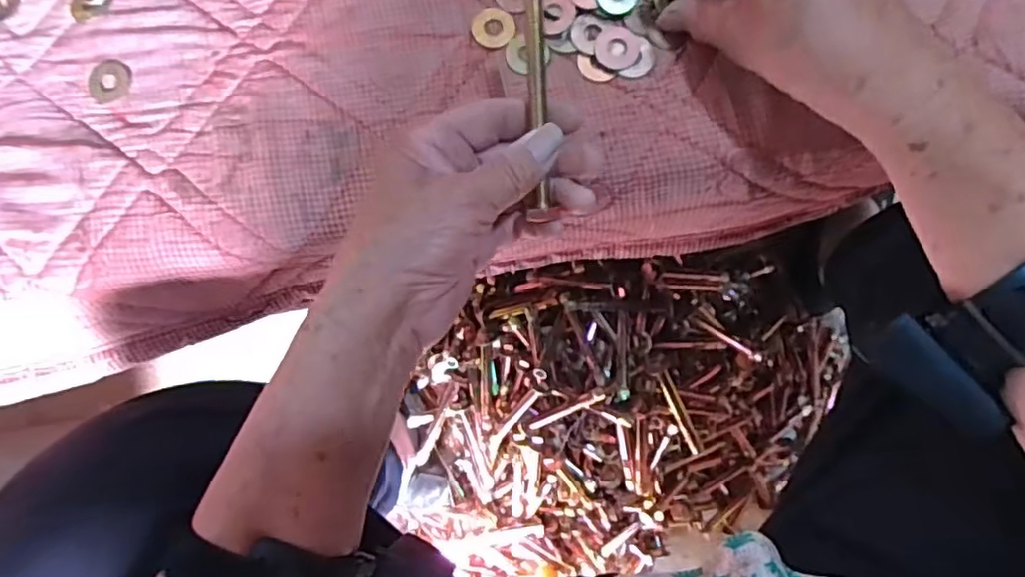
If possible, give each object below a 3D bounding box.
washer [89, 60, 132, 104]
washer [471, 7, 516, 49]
[{"bbox_3d":[-0.234,-0.120,0.357,0.023,0.004,0.026,11,85,4],"label":"washer"},{"bbox_3d":[-0.011,-0.147,0.348,0.023,0.004,0.025,0,84,3],"label":"washer"}]

